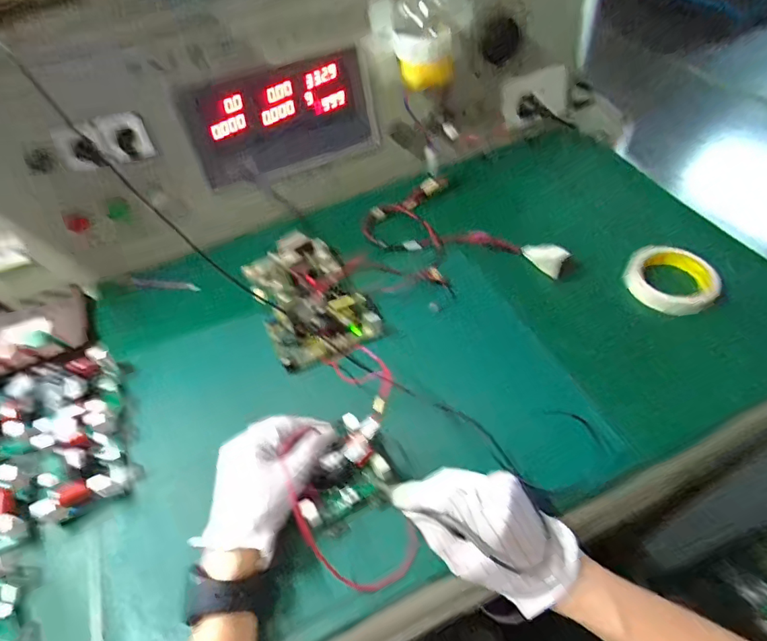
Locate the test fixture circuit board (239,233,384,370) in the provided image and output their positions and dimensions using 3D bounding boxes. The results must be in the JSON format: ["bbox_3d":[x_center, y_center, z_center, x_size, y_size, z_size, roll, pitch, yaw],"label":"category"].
[{"bbox_3d":[-0.095,-0.035,0.587,0.124,0.034,0.194,-23,53,-13],"label":"test fixture circuit board"}]

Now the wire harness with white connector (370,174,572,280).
[{"bbox_3d":[0.098,-0.107,0.633,0.158,0.040,0.270,-33,56,-20],"label":"wire harness with white connector"}]

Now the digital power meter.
[{"bbox_3d":[-0.133,-0.273,0.638,0.250,0.131,0.015,-23,35,-13],"label":"digital power meter"}]

